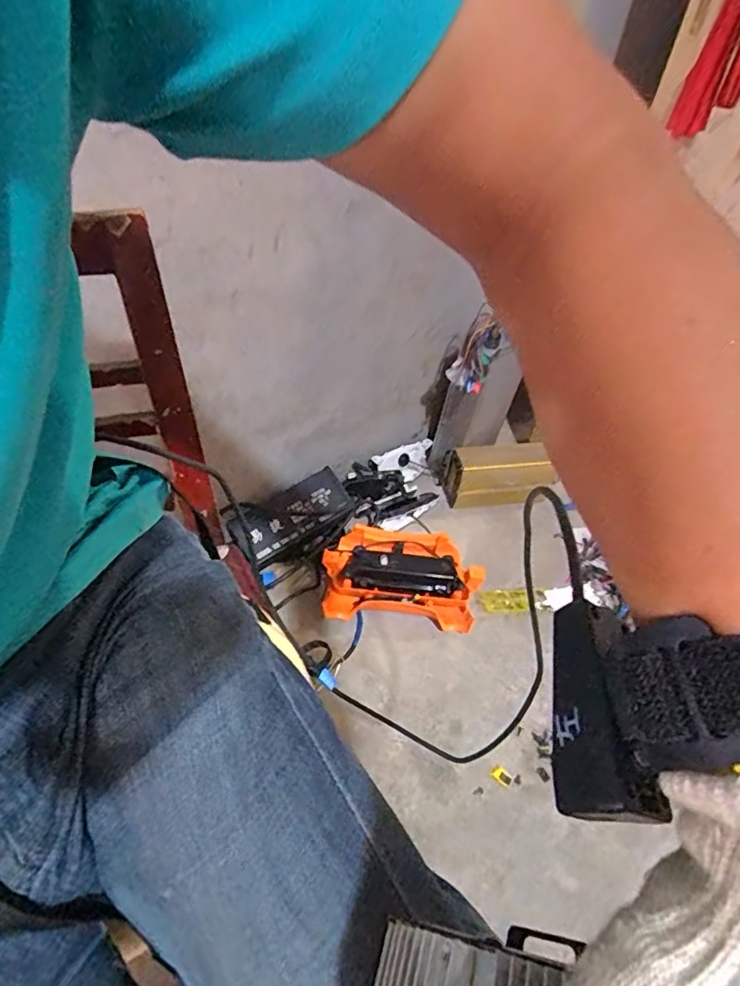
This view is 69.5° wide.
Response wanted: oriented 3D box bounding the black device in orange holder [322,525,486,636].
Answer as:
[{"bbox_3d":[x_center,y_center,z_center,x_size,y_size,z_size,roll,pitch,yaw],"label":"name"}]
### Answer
[{"bbox_3d":[0.055,0.134,0.944,0.259,0.101,0.181,5,44,0],"label":"black device in orange holder"}]

